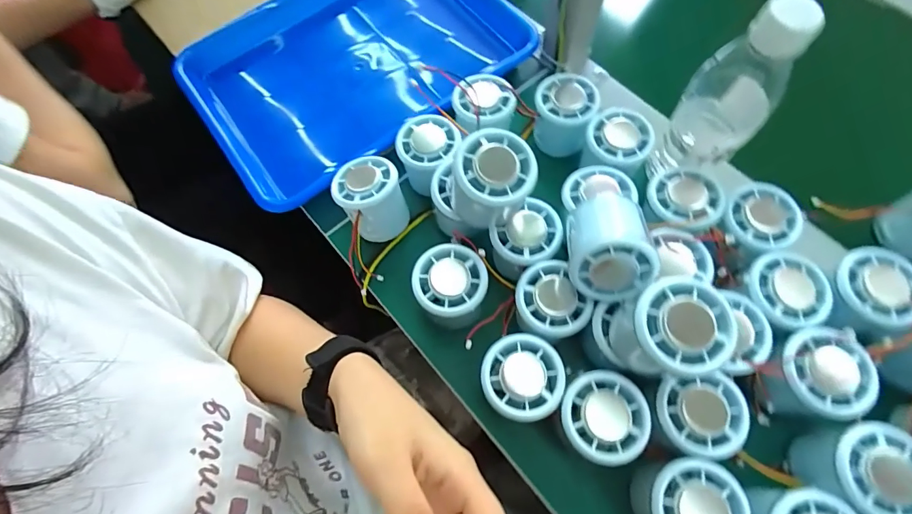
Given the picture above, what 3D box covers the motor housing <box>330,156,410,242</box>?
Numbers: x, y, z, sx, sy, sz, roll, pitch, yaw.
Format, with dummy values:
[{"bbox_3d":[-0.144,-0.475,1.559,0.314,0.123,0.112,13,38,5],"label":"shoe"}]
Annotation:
[{"bbox_3d":[-0.074,-0.051,0.384,0.054,0.051,0.059,-1,68,2],"label":"motor housing"}]

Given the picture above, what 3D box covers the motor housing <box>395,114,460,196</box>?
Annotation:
[{"bbox_3d":[-0.024,-0.091,0.409,0.053,0.060,0.055,-1,68,2],"label":"motor housing"}]

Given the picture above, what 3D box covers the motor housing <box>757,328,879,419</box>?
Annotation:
[{"bbox_3d":[0.255,0.085,0.316,0.055,0.048,0.057,-1,68,2],"label":"motor housing"}]

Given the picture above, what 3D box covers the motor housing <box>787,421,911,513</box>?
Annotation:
[{"bbox_3d":[0.270,0.143,0.295,0.053,0.058,0.058,-1,68,2],"label":"motor housing"}]

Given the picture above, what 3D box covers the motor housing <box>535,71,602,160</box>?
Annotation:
[{"bbox_3d":[0.102,-0.134,0.419,0.054,0.058,0.055,-1,68,2],"label":"motor housing"}]

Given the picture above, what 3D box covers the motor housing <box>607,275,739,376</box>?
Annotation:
[{"bbox_3d":[0.134,0.049,0.281,0.054,0.066,0.053,-1,68,2],"label":"motor housing"}]

